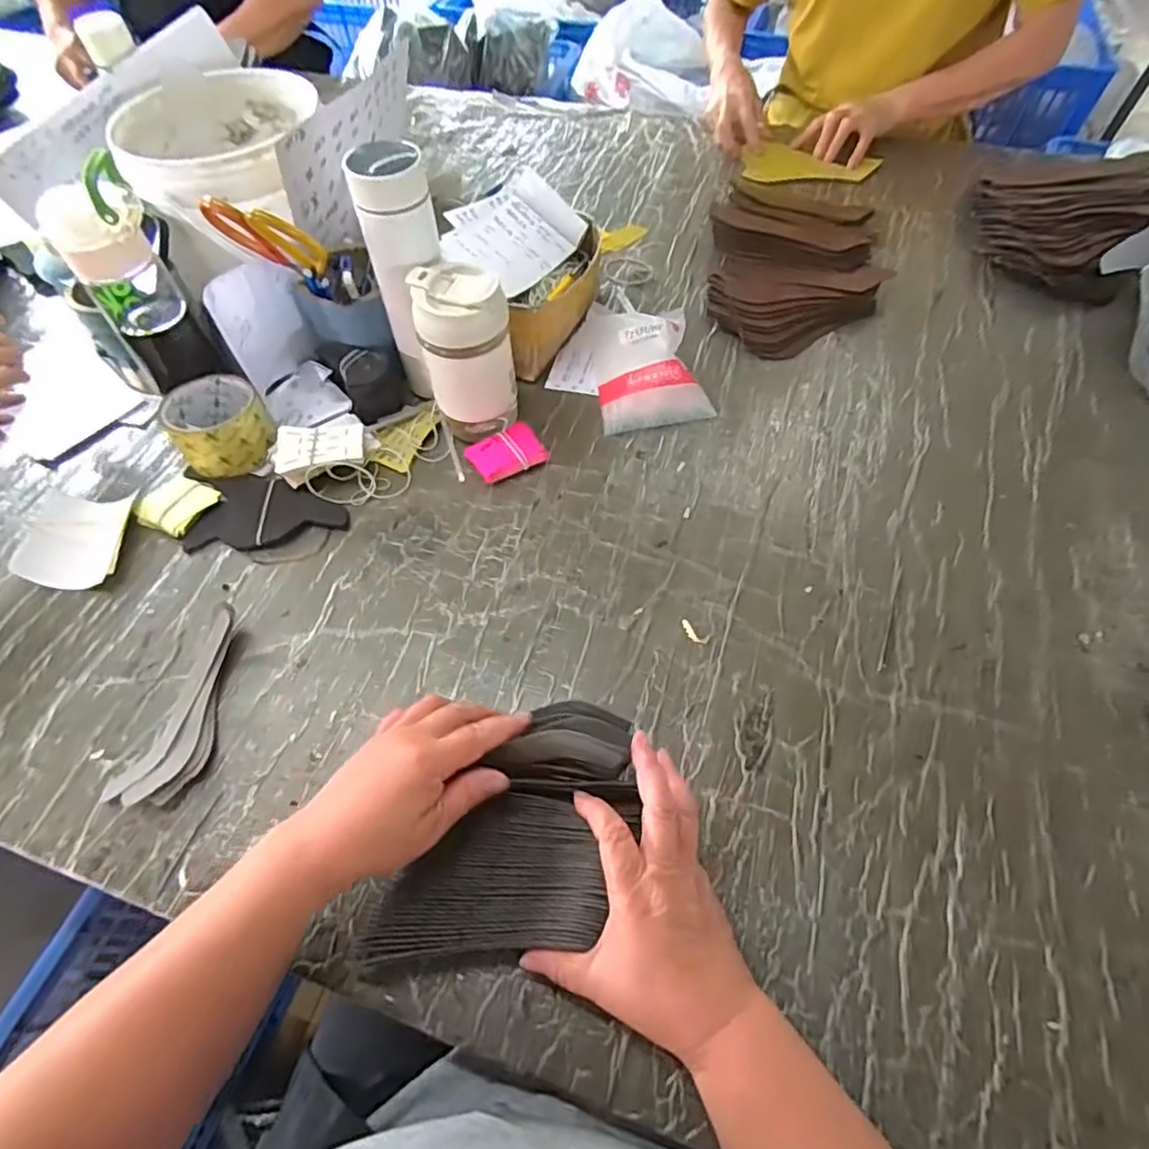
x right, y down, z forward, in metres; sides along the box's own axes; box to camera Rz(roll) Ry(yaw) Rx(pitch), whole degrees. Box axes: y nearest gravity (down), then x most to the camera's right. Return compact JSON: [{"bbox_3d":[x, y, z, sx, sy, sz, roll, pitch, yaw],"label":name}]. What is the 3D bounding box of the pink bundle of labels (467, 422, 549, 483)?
[{"bbox_3d":[-0.066,-0.120,0.614,0.070,0.019,0.050,-32,62,-17],"label":"pink bundle of labels"}]

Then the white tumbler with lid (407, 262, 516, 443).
[{"bbox_3d":[-0.101,-0.206,0.587,0.082,0.151,0.074,-15,59,-8],"label":"white tumbler with lid"}]

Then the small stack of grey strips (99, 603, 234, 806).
[{"bbox_3d":[-0.292,0.102,0.476,0.057,0.017,0.156,15,59,11],"label":"small stack of grey strips"}]

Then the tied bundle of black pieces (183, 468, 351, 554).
[{"bbox_3d":[-0.297,-0.064,0.591,0.155,0.008,0.089,-4,58,-1],"label":"tied bundle of black pieces"}]

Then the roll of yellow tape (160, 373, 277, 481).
[{"bbox_3d":[-0.351,-0.150,0.614,0.086,0.057,0.090,-1,58,1],"label":"roll of yellow tape"}]

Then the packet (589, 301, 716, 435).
[{"bbox_3d":[0.073,-0.237,0.672,0.126,0.043,0.172,-8,58,-4],"label":"packet"}]

